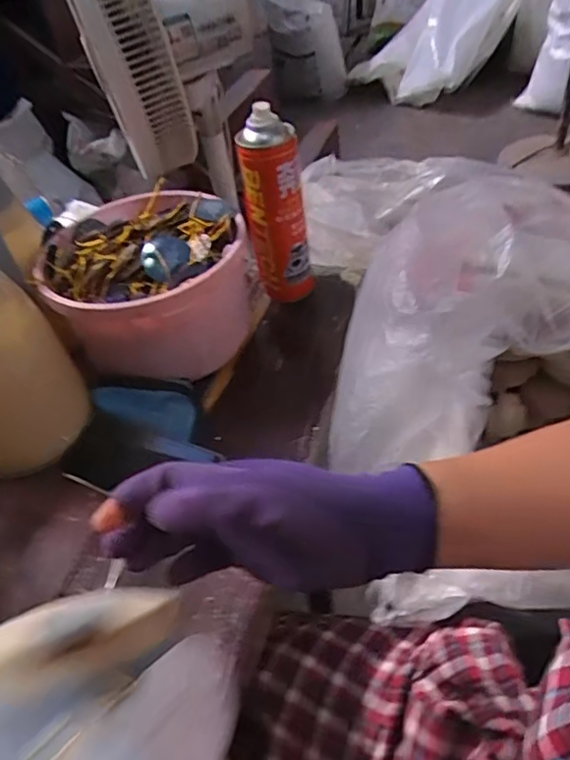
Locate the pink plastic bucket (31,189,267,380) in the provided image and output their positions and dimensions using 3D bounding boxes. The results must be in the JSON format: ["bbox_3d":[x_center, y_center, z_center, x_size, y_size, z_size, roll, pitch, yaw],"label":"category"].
[{"bbox_3d":[-0.156,-0.117,0.655,0.218,0.113,0.237,-4,45,4],"label":"pink plastic bucket"}]

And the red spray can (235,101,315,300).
[{"bbox_3d":[-0.012,-0.204,0.685,0.070,0.212,0.061,-7,45,1],"label":"red spray can"}]

